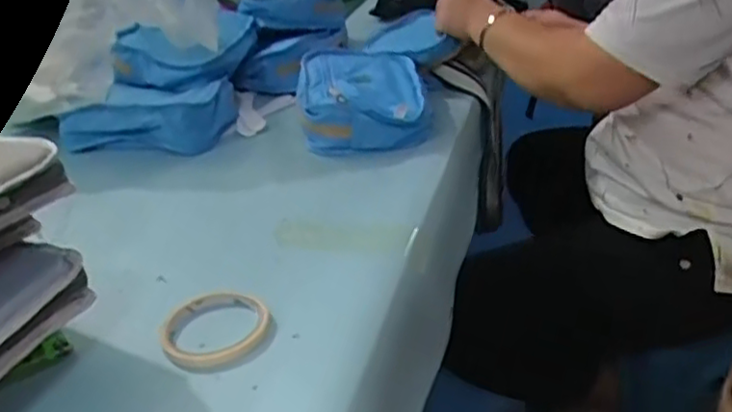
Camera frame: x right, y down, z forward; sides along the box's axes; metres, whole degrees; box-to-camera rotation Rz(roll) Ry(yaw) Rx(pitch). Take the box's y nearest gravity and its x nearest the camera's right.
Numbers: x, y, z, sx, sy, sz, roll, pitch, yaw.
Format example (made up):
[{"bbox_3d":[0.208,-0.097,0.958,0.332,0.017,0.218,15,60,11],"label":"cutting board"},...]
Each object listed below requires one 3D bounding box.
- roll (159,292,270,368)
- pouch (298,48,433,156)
[{"bbox_3d":[-0.128,0.102,0.565,0.082,0.010,0.086,-2,29,1],"label":"roll"},{"bbox_3d":[-0.004,-0.143,0.868,0.158,0.077,0.191,-6,29,-4],"label":"pouch"}]

